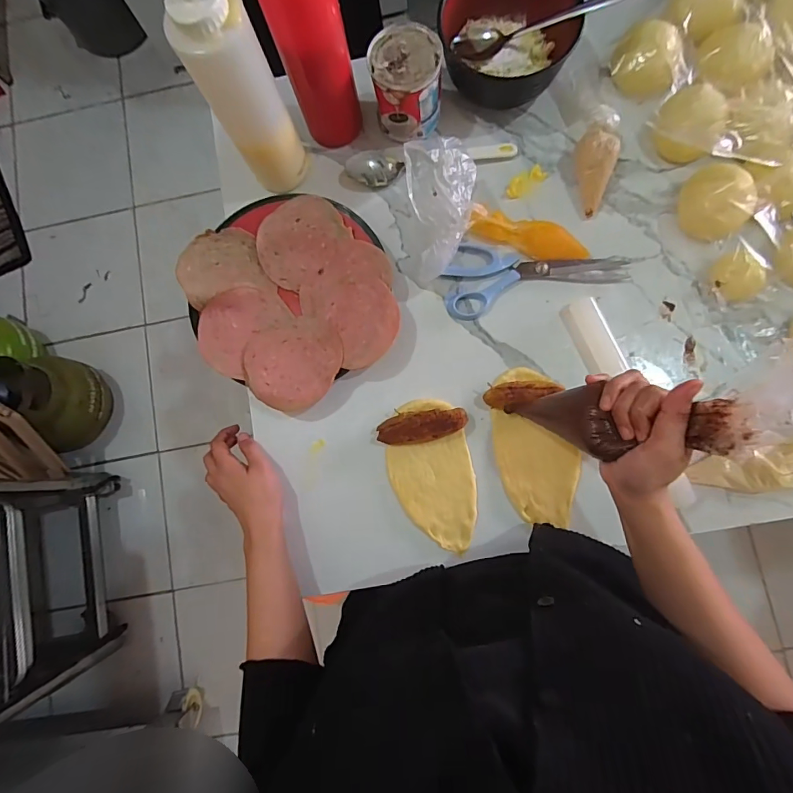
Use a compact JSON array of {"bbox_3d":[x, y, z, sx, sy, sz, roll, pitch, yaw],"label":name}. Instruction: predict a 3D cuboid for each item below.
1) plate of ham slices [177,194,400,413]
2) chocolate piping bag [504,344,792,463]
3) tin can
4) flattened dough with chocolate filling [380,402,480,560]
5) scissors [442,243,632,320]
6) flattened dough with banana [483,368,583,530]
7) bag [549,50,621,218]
[{"bbox_3d":[-0.113,-0.108,0.479,0.210,0.033,0.218,0,84,5],"label":"plate of ham slices"},{"bbox_3d":[0.181,0.012,0.352,0.050,0.224,0.066,2,83,-36],"label":"chocolate piping bag"},{"bbox_3d":[0.012,-0.331,0.474,0.074,0.076,0.077,0,84,5],"label":"tin can"},{"bbox_3d":[0.035,0.081,0.453,0.087,0.022,0.152,-8,84,4],"label":"flattened dough with chocolate filling"},{"bbox_3d":[0.147,-0.139,0.476,0.190,0.010,0.079,-11,84,4],"label":"scissors"},{"bbox_3d":[0.142,0.051,0.449,0.077,0.024,0.158,-13,83,3],"label":"flattened dough with banana"},{"bbox_3d":[0.206,-0.291,0.478,0.061,0.042,0.188,-2,84,4],"label":"bag"}]

